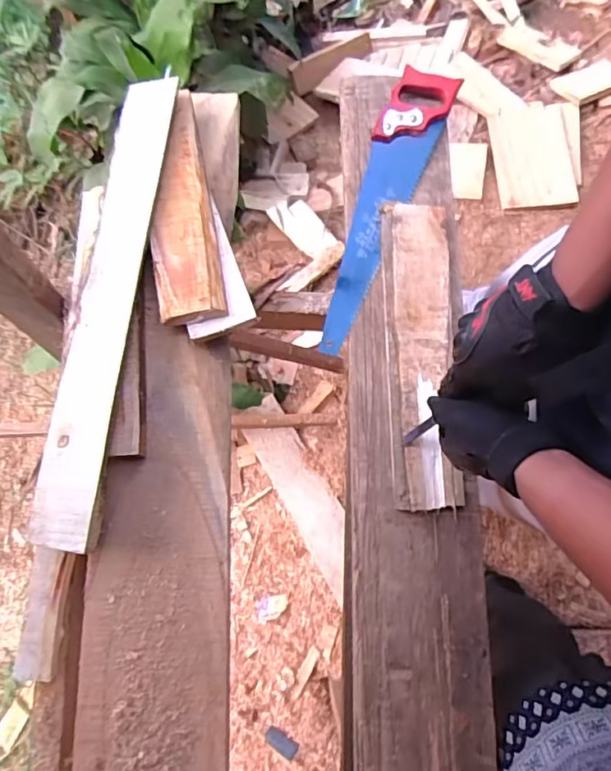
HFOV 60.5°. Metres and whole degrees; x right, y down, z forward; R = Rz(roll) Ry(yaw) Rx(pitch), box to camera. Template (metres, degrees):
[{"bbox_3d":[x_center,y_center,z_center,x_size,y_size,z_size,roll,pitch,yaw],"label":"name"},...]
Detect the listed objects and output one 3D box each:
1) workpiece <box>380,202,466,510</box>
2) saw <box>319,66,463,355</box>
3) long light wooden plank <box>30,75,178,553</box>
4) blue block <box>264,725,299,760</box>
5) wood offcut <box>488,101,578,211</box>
[{"bbox_3d":[0.147,-0.051,0.675,0.089,0.017,0.403,1,75,2],"label":"workpiece"},{"bbox_3d":[0.098,-0.261,0.746,0.086,0.029,0.455,24,78,7],"label":"saw"},{"bbox_3d":[-0.268,-0.130,0.702,0.095,0.018,0.658,1,73,14],"label":"long light wooden plank"},{"bbox_3d":[-0.056,0.815,1.196,0.084,0.013,0.039,15,75,34],"label":"blue block"},{"bbox_3d":[0.650,-0.670,1.508,0.206,0.029,0.357,-2,76,1],"label":"wood offcut"}]

